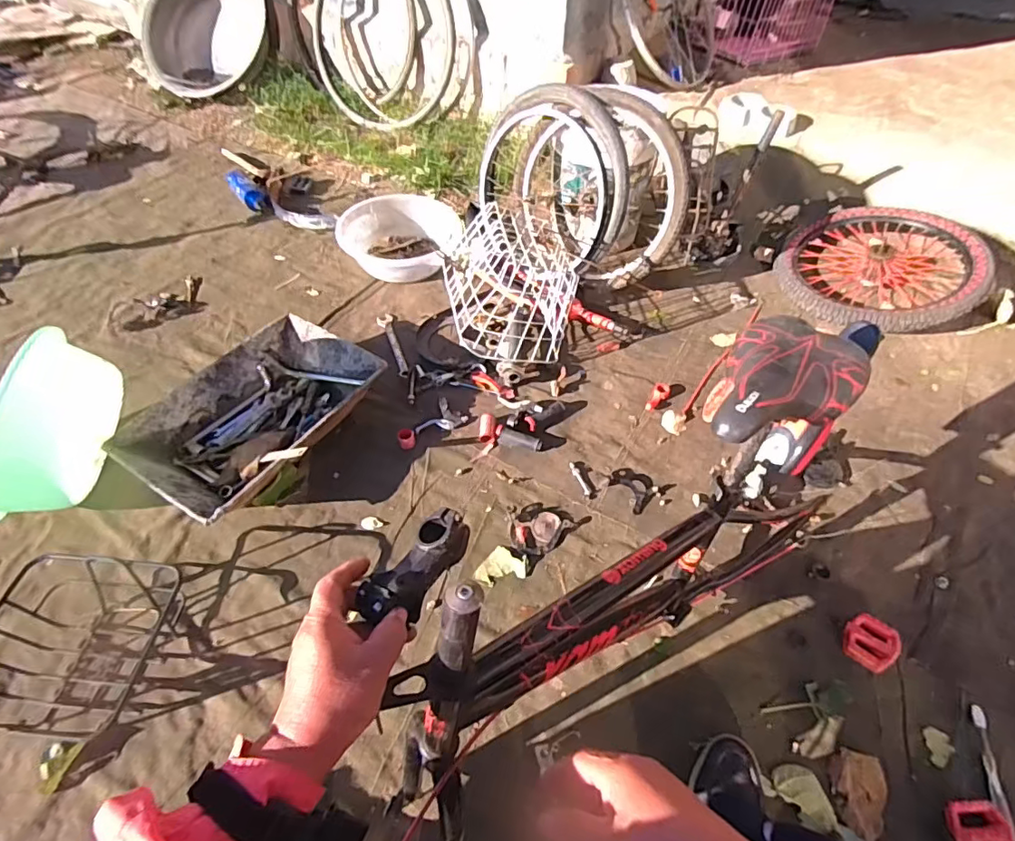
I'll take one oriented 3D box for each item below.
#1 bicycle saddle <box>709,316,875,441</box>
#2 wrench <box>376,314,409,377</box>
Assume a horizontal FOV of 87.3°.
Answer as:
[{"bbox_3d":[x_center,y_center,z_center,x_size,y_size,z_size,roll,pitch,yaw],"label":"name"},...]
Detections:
[{"bbox_3d":[0.285,-0.036,0.549,0.130,0.056,0.207,33,57,22],"label":"bicycle saddle"},{"bbox_3d":[-0.299,-0.195,1.386,0.041,0.020,0.243,-14,52,-13],"label":"wrench"}]

